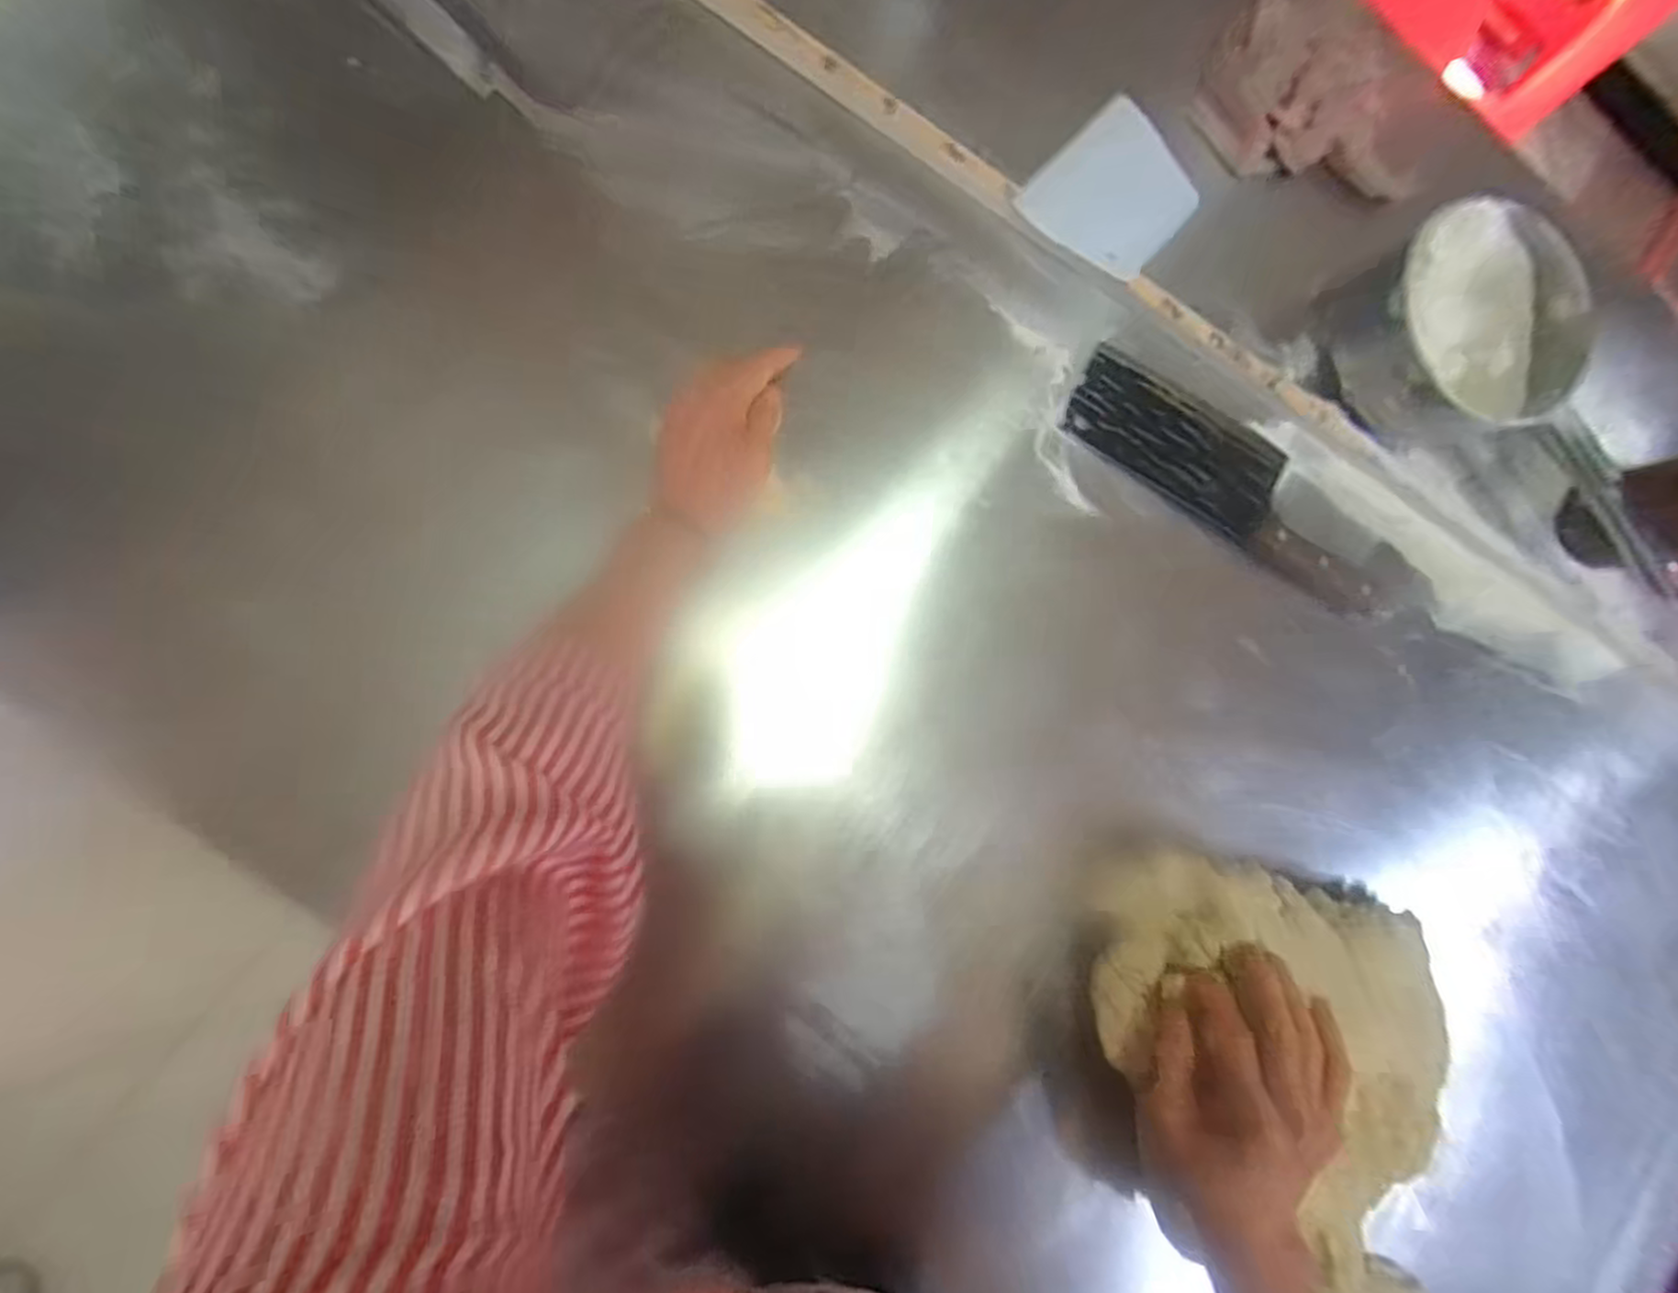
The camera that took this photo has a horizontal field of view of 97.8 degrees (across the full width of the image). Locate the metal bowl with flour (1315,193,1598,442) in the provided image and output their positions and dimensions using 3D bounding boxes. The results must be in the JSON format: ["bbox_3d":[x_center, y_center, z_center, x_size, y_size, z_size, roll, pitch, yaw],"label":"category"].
[{"bbox_3d":[0.471,-0.236,0.546,0.149,0.071,0.141,-14,93,-15],"label":"metal bowl with flour"}]

